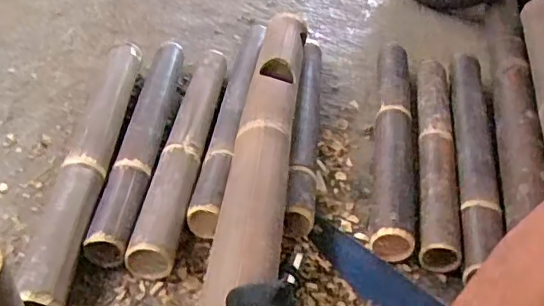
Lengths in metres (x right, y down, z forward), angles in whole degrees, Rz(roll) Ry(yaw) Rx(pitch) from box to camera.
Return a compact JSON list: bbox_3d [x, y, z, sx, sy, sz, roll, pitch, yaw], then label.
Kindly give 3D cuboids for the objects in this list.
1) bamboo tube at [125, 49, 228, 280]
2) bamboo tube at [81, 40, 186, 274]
[{"bbox_3d":[-0.136,-0.020,0.948,0.067,0.074,0.532,7,38,0],"label":"bamboo tube"},{"bbox_3d":[-0.209,-0.042,0.952,0.064,0.064,0.545,6,38,-2],"label":"bamboo tube"}]

